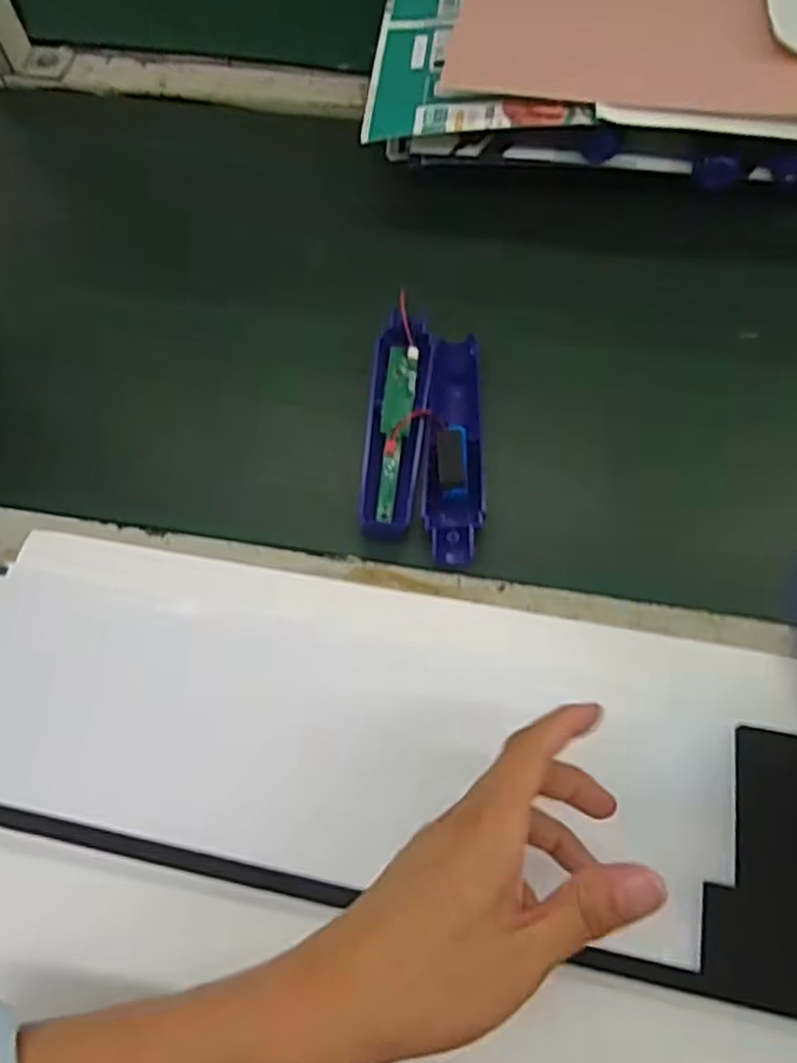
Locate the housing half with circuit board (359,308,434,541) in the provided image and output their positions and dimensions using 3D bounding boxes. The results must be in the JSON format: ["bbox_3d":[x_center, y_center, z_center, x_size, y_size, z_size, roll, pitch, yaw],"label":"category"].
[{"bbox_3d":[-0.001,-0.073,0.485,0.039,0.017,0.163,3,65,6],"label":"housing half with circuit board"}]

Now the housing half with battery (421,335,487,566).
[{"bbox_3d":[0.036,-0.056,0.474,0.037,0.016,0.161,0,65,4],"label":"housing half with battery"}]

